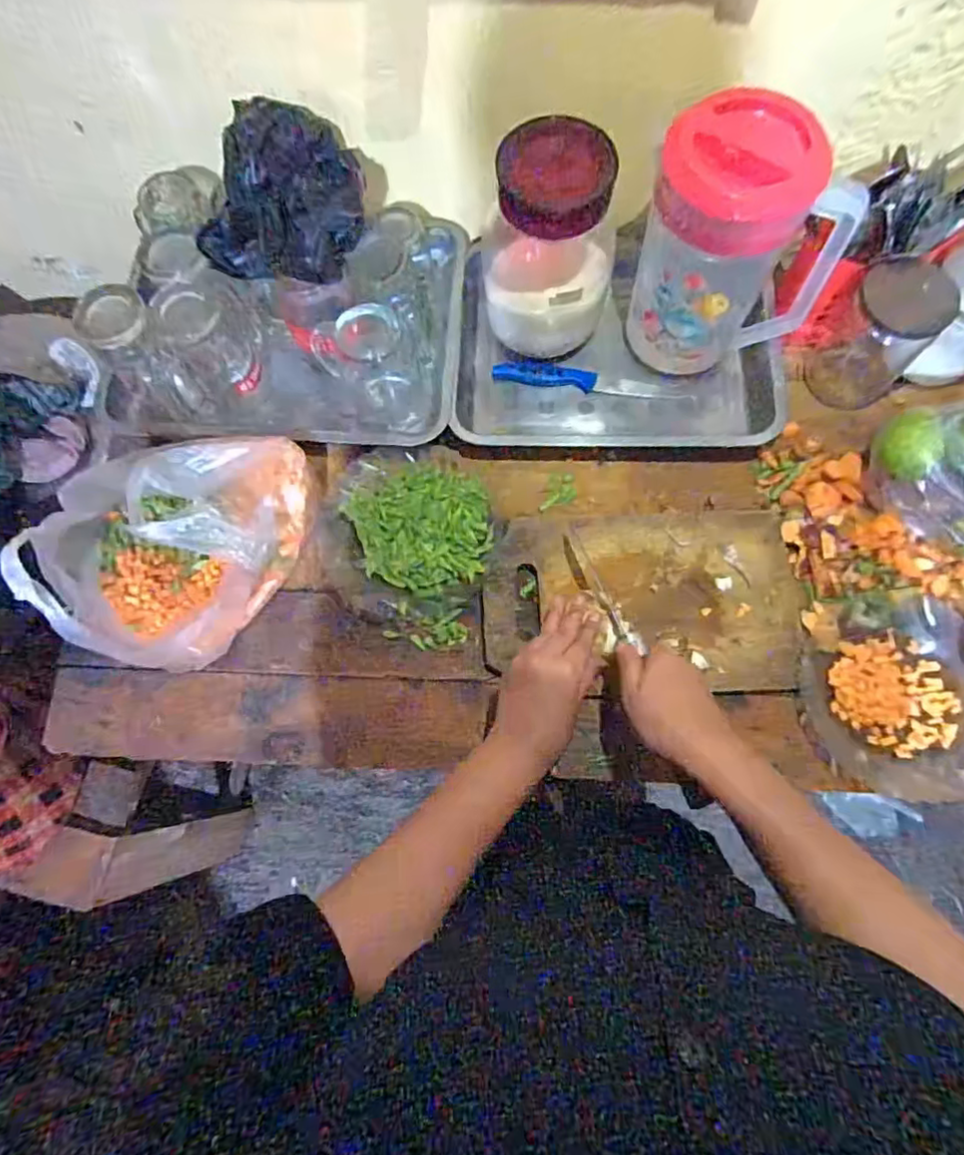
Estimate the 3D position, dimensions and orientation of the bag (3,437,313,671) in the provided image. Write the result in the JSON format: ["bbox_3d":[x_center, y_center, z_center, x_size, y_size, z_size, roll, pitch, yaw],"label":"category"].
[{"bbox_3d":[-0.274,-0.052,0.523,0.165,0.207,0.227,21,76,7],"label":"bag"}]

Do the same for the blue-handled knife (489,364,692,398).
[{"bbox_3d":[0.120,-0.219,0.681,0.212,0.013,0.028,8,74,3],"label":"blue-handled knife"}]

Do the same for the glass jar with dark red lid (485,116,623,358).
[{"bbox_3d":[0.066,-0.318,0.588,0.122,0.204,0.104,4,74,2],"label":"glass jar with dark red lid"}]

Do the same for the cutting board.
[{"bbox_3d":[0.154,0.022,0.590,0.299,0.014,0.176,-2,74,1],"label":"cutting board"}]

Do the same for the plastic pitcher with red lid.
[{"bbox_3d":[0.222,-0.294,0.569,0.150,0.226,0.105,-2,74,1],"label":"plastic pitcher with red lid"}]

